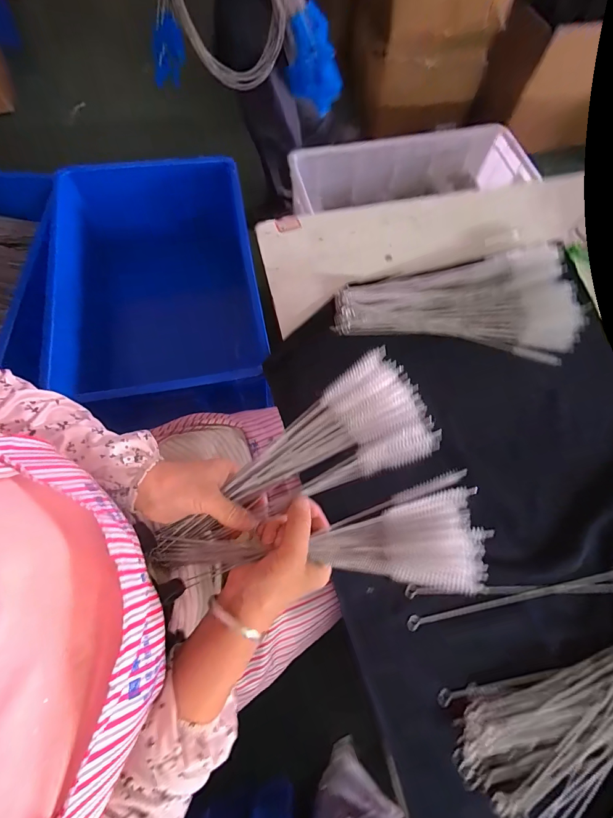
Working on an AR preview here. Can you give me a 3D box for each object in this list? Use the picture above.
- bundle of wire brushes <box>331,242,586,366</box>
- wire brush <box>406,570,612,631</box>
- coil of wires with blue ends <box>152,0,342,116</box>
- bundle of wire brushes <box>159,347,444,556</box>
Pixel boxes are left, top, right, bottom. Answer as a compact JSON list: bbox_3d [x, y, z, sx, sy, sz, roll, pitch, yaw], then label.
[{"bbox_3d":[0.203,-0.159,0.488,0.309,0.035,0.157,7,71,5],"label":"bundle of wire brushes"},{"bbox_3d":[0.253,0.197,0.380,0.297,0.010,0.016,-12,70,-2],"label":"wire brush"},{"bbox_3d":[-0.184,-0.832,0.737,0.495,0.359,0.132,25,71,7],"label":"coil of wires with blue ends"},{"bbox_3d":[-0.023,0.061,0.348,0.292,0.029,0.096,-32,71,11],"label":"bundle of wire brushes"}]

